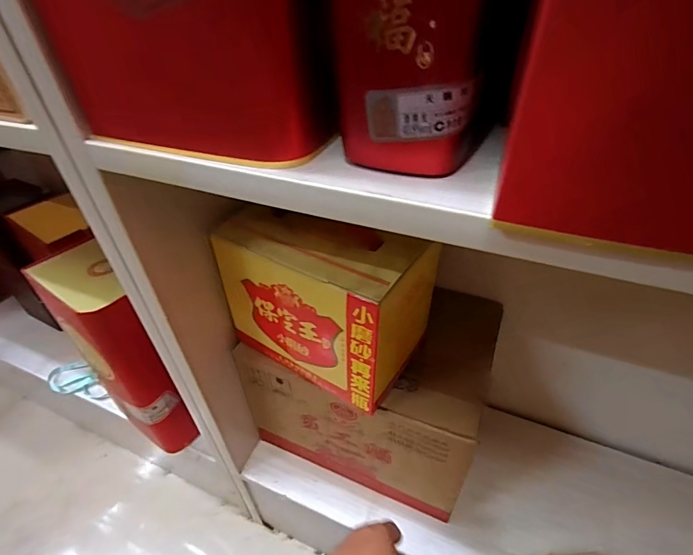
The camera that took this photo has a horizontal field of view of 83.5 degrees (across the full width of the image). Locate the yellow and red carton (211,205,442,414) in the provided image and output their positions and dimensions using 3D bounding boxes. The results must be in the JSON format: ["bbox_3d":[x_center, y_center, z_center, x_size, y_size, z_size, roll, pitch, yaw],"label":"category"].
[{"bbox_3d":[-0.018,0.011,0.404,0.194,0.169,0.132,24,47,28],"label":"yellow and red carton"}]

